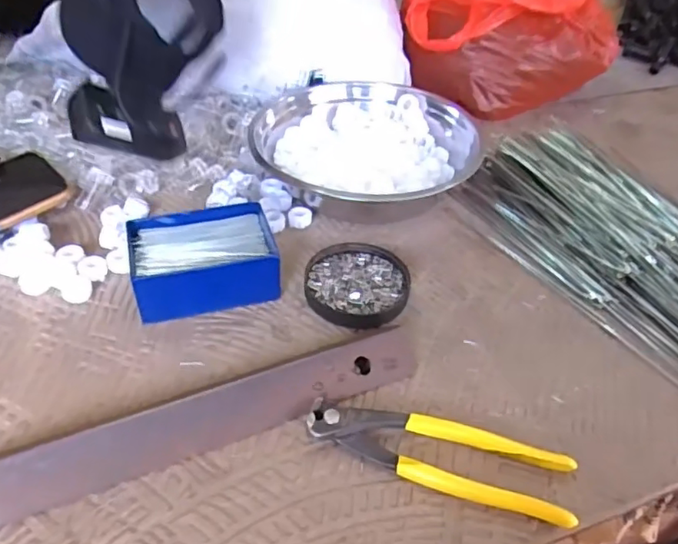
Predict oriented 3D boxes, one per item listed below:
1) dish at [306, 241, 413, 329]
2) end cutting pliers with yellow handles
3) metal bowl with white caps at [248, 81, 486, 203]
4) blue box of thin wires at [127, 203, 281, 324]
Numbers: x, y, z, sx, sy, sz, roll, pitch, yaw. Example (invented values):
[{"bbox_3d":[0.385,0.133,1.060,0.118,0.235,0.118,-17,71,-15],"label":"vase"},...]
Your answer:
[{"bbox_3d":[0.016,0.010,0.485,0.084,0.011,0.094,5,42,2],"label":"dish"},{"bbox_3d":[0.062,0.113,0.365,0.163,0.015,0.045,13,43,11],"label":"end cutting pliers with yellow handles"},{"bbox_3d":[0.029,-0.132,0.594,0.227,0.072,0.207,1,42,-1],"label":"metal bowl with white caps"},{"bbox_3d":[-0.109,-0.010,0.474,0.110,0.042,0.083,-11,44,-14],"label":"blue box of thin wires"}]

